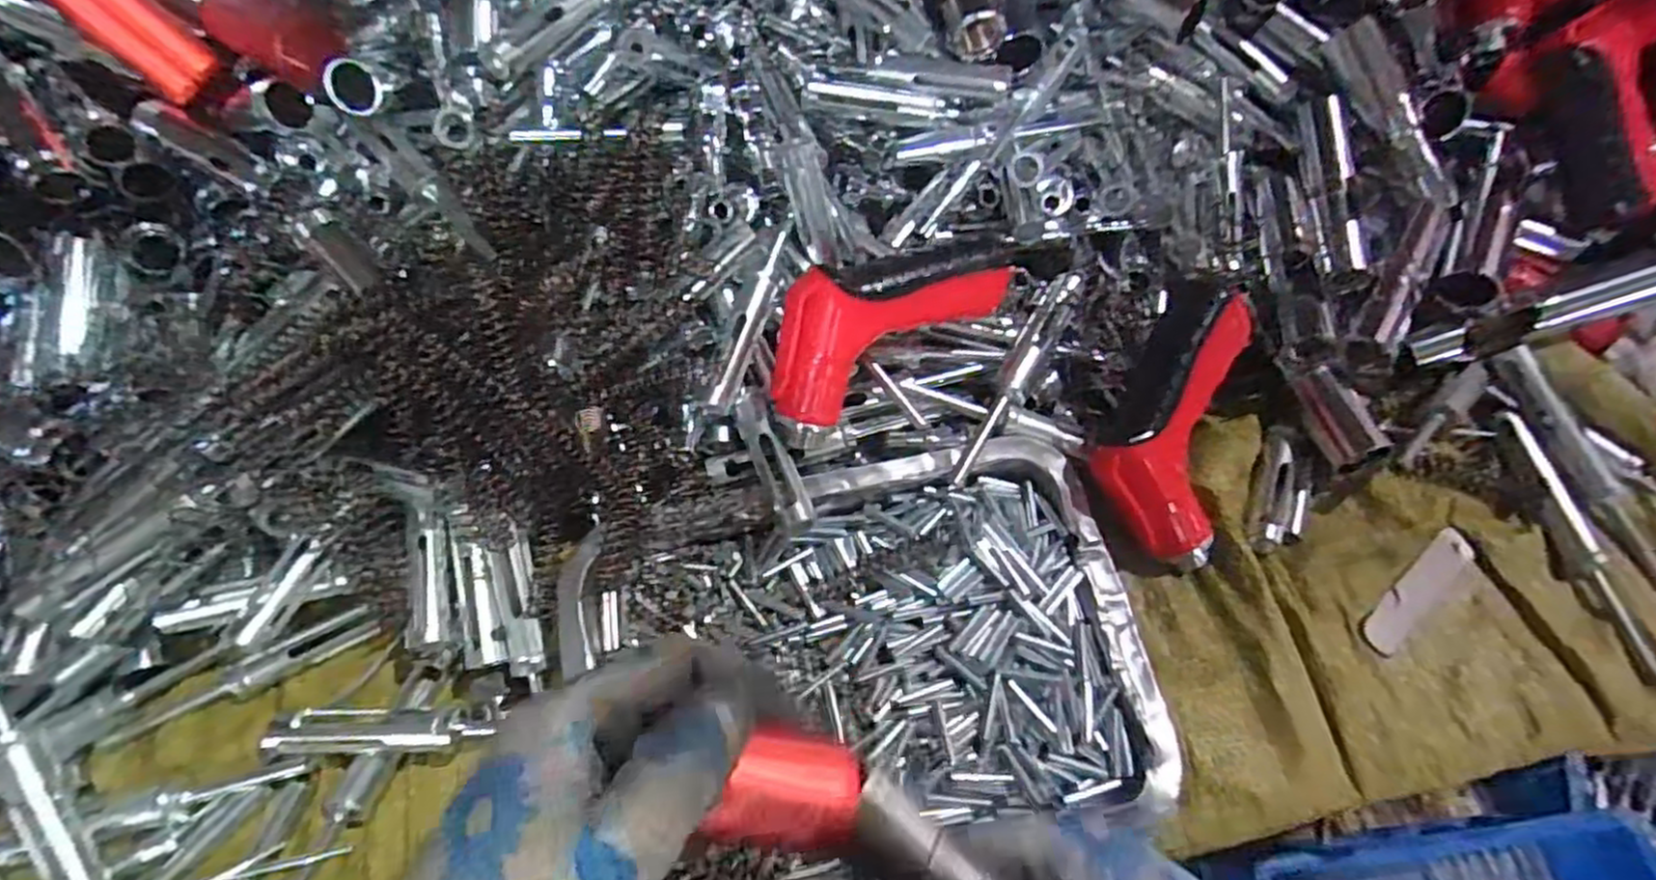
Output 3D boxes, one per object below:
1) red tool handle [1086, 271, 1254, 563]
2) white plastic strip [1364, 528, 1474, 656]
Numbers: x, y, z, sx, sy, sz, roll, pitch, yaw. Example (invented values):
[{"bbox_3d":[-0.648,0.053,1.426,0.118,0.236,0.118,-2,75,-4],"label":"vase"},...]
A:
[{"bbox_3d":[0.166,-0.010,0.354,0.067,0.030,0.135,12,93,5],"label":"red tool handle"},{"bbox_3d":[0.298,0.075,0.367,0.080,0.004,0.019,-37,71,-16],"label":"white plastic strip"}]

